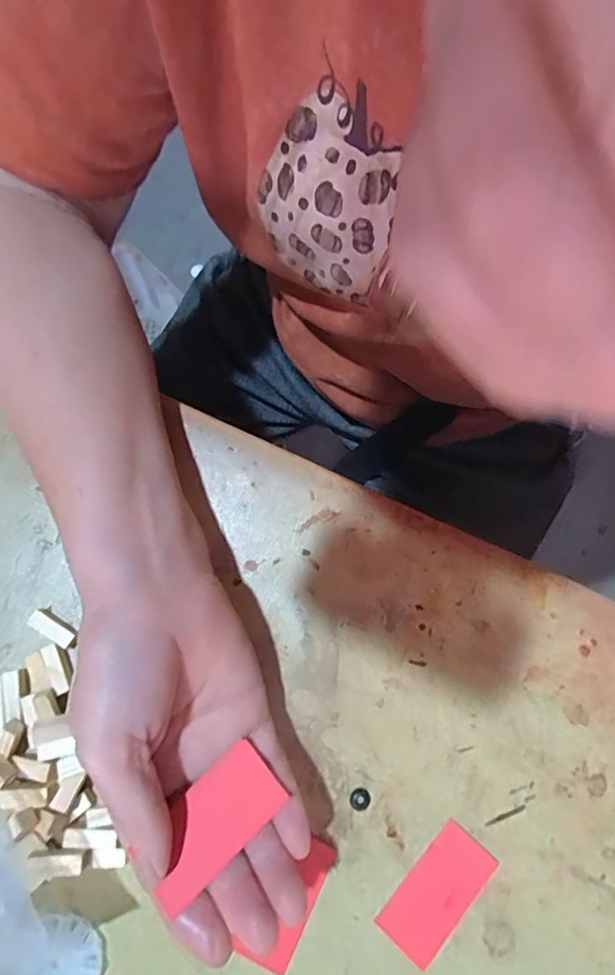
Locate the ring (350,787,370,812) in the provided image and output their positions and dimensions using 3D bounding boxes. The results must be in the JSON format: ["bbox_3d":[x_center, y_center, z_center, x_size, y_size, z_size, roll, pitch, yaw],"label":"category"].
[{"bbox_3d":[0.026,0.155,0.259,0.010,0.004,0.011,0,79,-1],"label":"ring"}]

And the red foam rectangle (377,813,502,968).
[{"bbox_3d":[0.063,0.195,0.252,0.031,0.004,0.059,41,81,6],"label":"red foam rectangle"}]

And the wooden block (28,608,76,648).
[{"bbox_3d":[-0.132,0.073,0.270,0.024,0.007,0.009,32,80,5],"label":"wooden block"}]

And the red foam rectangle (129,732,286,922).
[{"bbox_3d":[-0.040,0.138,0.215,0.058,0.004,0.029,-37,67,-23],"label":"red foam rectangle"}]

